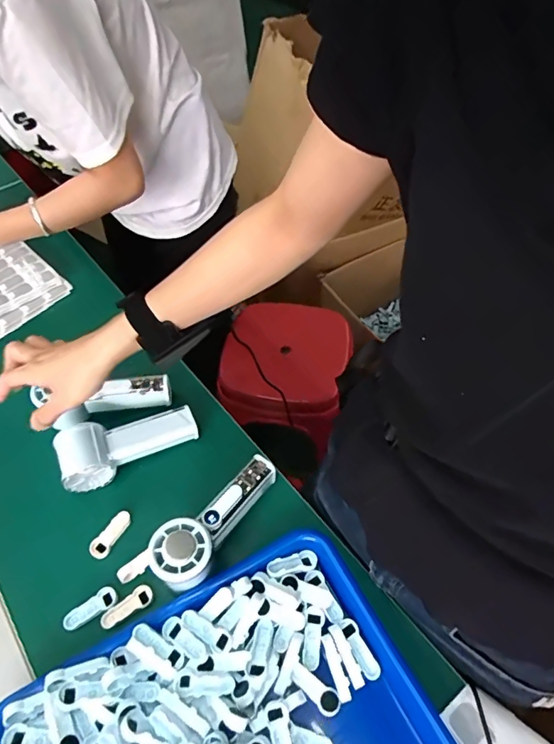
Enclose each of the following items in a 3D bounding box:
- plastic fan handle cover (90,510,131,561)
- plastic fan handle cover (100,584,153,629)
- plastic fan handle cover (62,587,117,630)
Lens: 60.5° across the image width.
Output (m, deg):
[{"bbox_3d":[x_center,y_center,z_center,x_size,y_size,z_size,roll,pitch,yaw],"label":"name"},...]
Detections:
[{"bbox_3d":[-0.174,0.170,0.498,0.019,0.009,0.052,29,61,21],"label":"plastic fan handle cover"},{"bbox_3d":[-0.145,0.225,0.456,0.051,0.004,0.019,-31,59,-17],"label":"plastic fan handle cover"},{"bbox_3d":[-0.180,0.226,0.457,0.050,0.004,0.020,-26,58,-14],"label":"plastic fan handle cover"}]

